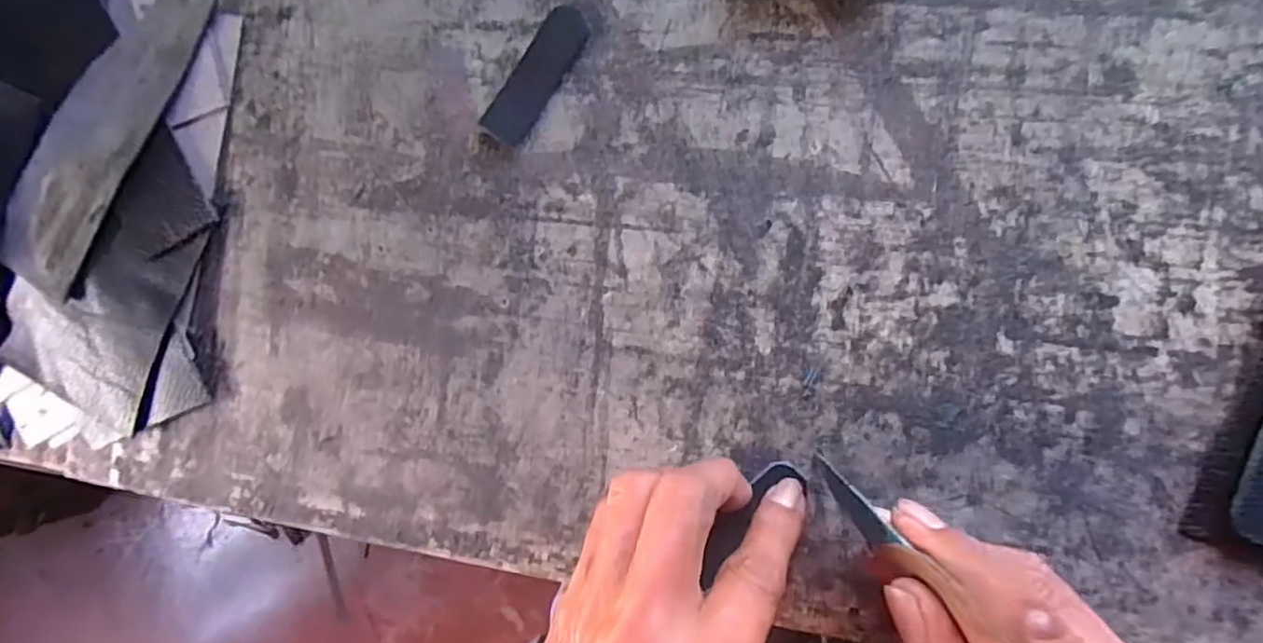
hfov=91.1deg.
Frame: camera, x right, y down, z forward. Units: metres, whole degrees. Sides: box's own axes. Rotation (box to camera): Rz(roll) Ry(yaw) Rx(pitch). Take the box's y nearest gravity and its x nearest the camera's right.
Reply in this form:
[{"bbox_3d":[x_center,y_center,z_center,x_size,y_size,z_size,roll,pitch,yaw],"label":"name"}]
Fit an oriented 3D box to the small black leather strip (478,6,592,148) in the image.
[{"bbox_3d":[-0.037,-0.098,0.247,0.018,0.004,0.057,35,97,7],"label":"small black leather strip"}]

